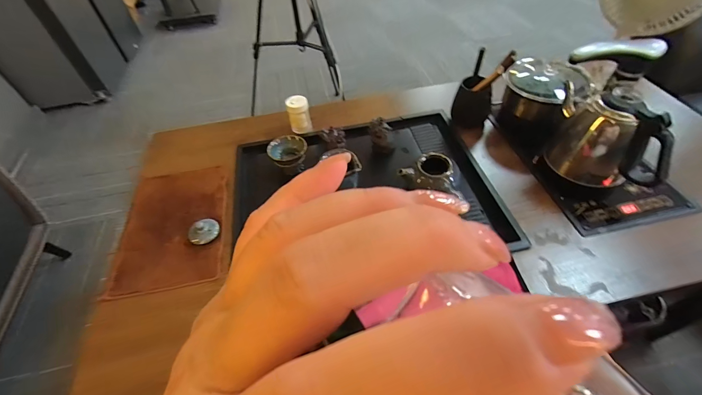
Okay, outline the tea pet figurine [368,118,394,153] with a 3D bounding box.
[{"bbox_3d":[0.063,-0.124,0.671,0.046,0.071,0.039,-7,50,-2],"label":"tea pet figurine"}]

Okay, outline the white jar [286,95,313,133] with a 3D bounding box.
[{"bbox_3d":[-0.116,-0.185,0.725,0.047,0.075,0.041,-15,50,-8],"label":"white jar"}]

